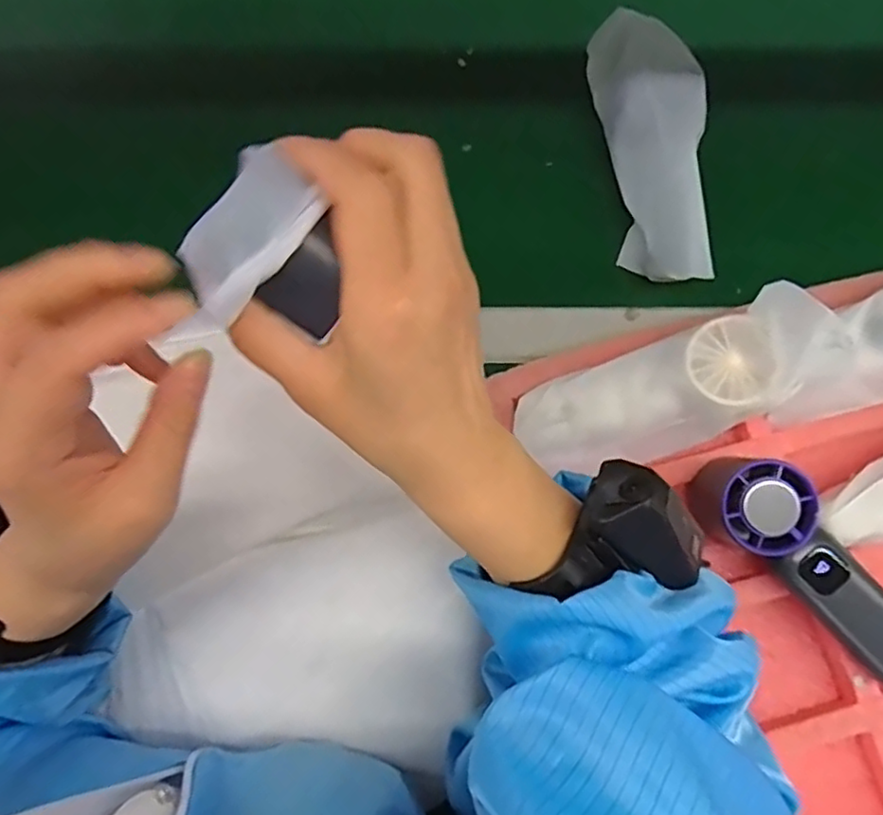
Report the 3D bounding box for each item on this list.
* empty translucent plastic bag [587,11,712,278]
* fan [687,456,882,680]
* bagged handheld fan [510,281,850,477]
[{"bbox_3d":[0.155,-0.181,0.459,0.060,0.065,0.191,-8,76,-1],"label":"empty translucent plastic bag"},{"bbox_3d":[0.221,0.091,0.375,0.154,0.063,0.059,39,80,9],"label":"fan"},{"bbox_3d":[0.141,-0.010,0.390,0.183,0.035,0.066,-23,76,18],"label":"bagged handheld fan"}]

